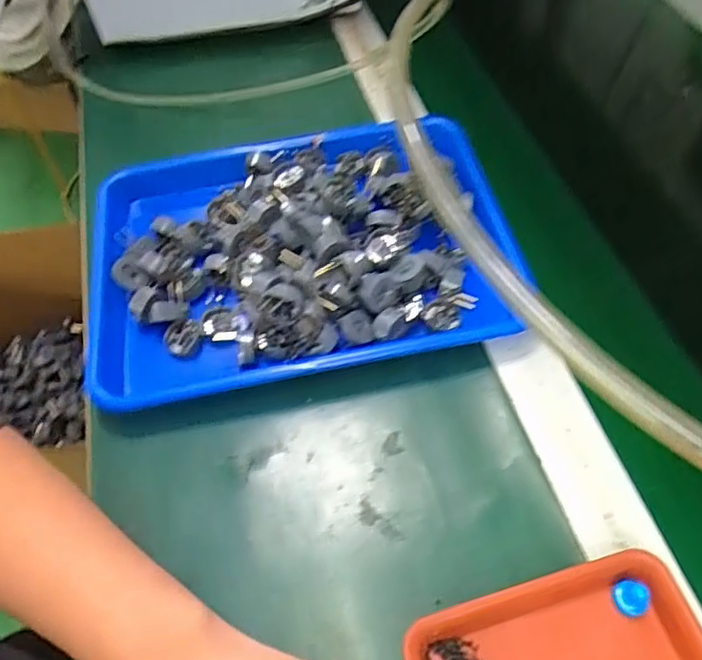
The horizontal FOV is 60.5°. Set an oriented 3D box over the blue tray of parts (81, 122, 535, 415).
[{"bbox_3d":[-0.045,-0.072,0.482,0.332,0.053,0.250,-11,56,-3],"label":"blue tray of parts"}]

